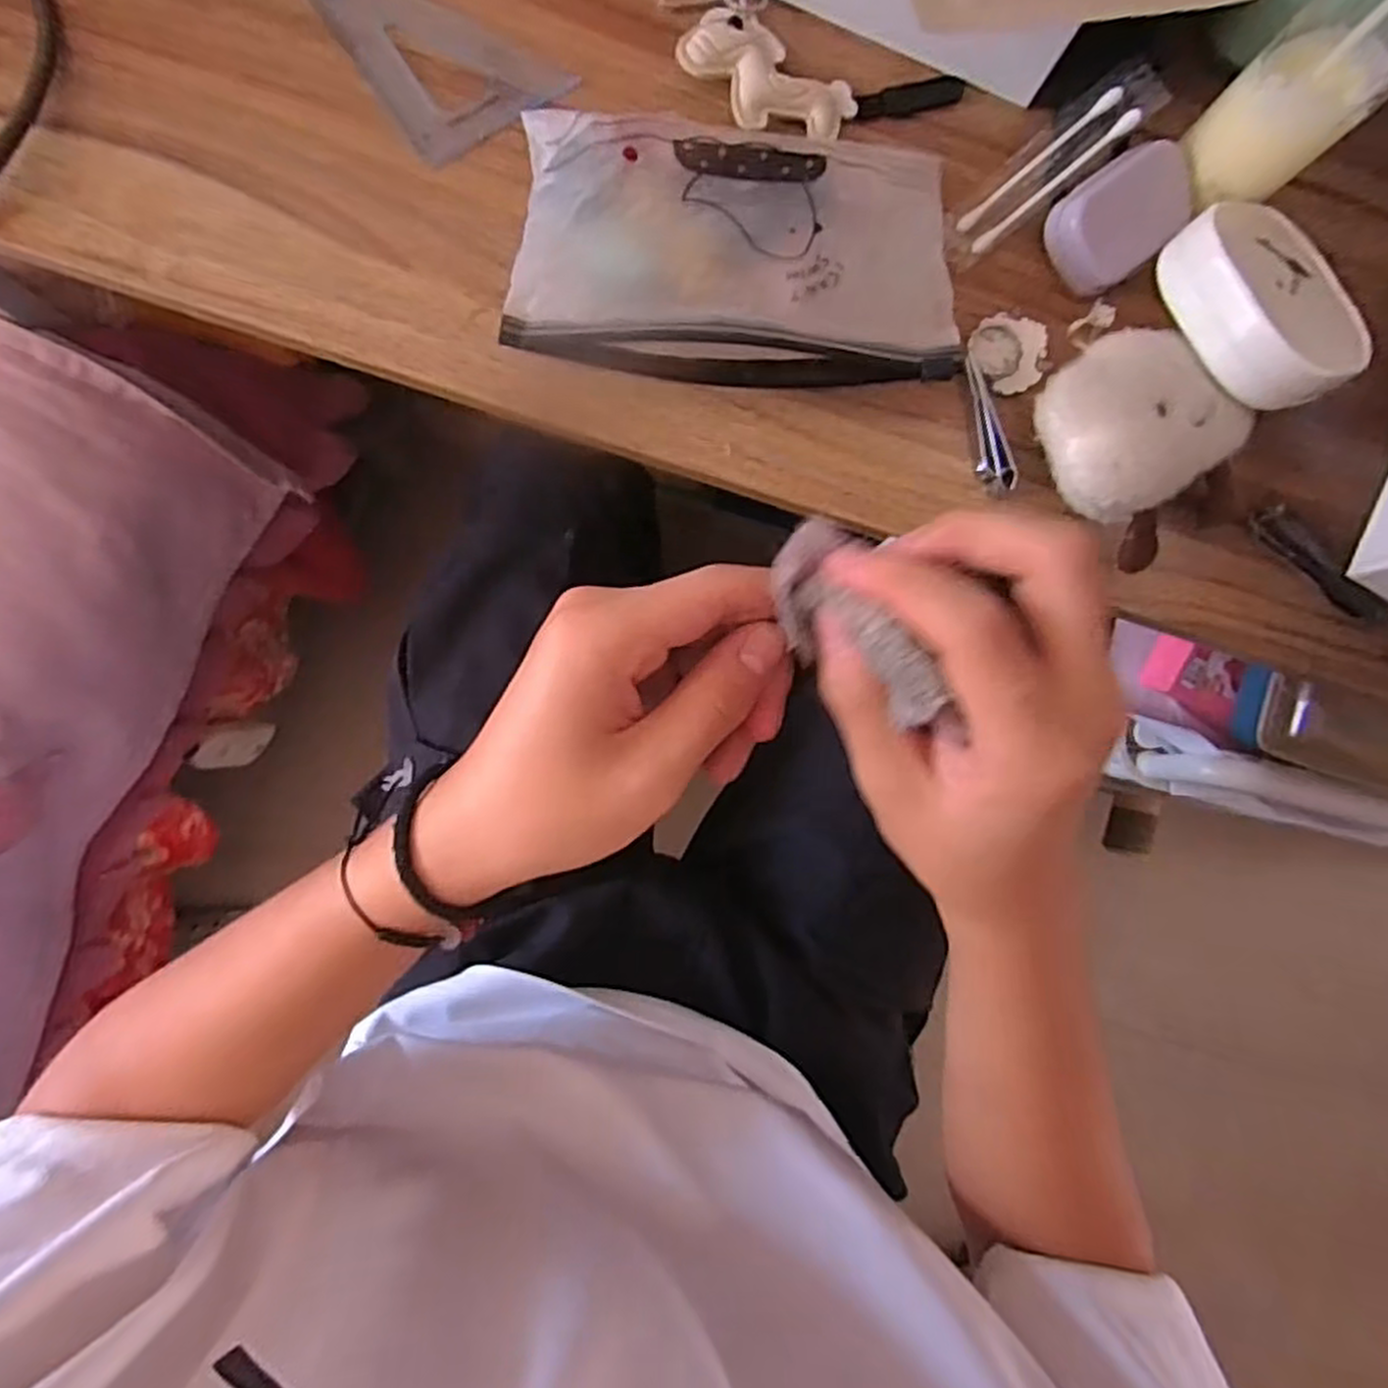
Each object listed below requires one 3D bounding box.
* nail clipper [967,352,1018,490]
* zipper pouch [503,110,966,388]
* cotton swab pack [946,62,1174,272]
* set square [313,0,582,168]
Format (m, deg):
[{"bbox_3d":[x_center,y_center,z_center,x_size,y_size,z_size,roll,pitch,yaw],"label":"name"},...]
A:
[{"bbox_3d":[0.115,-0.108,0.313,0.012,0.011,0.053,-17,89,-5],"label":"nail clipper"},{"bbox_3d":[0.016,-0.164,0.298,0.161,0.033,0.094,5,87,-5],"label":"zipper pouch"},{"bbox_3d":[0.142,-0.211,0.312,0.095,0.010,0.025,-35,95,11],"label":"cotton swab pack"},{"bbox_3d":[-0.108,-0.267,0.308,0.066,0.004,0.107,-37,91,-5],"label":"set square"}]

